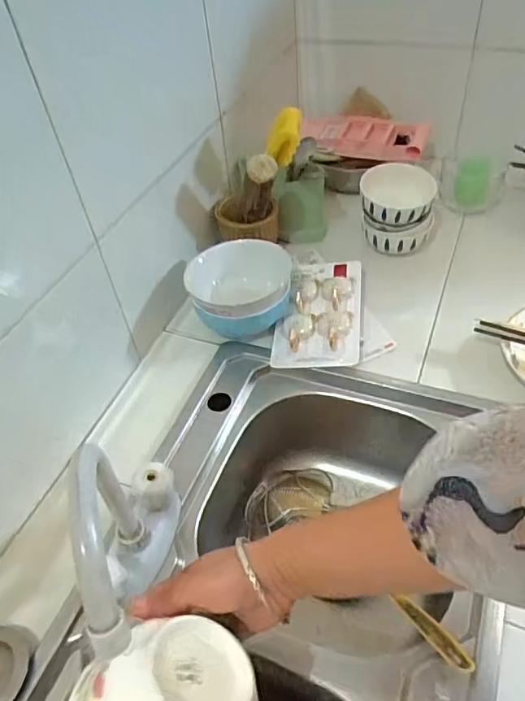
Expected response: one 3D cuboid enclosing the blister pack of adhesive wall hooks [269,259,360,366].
[{"bbox_3d":[0.080,-0.064,0.771,0.116,0.032,0.199,3,47,9],"label":"blister pack of adhesive wall hooks"}]

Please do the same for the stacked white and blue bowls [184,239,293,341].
[{"bbox_3d":[-0.031,-0.078,0.772,0.134,0.102,0.126,-3,46,3],"label":"stacked white and blue bowls"}]

